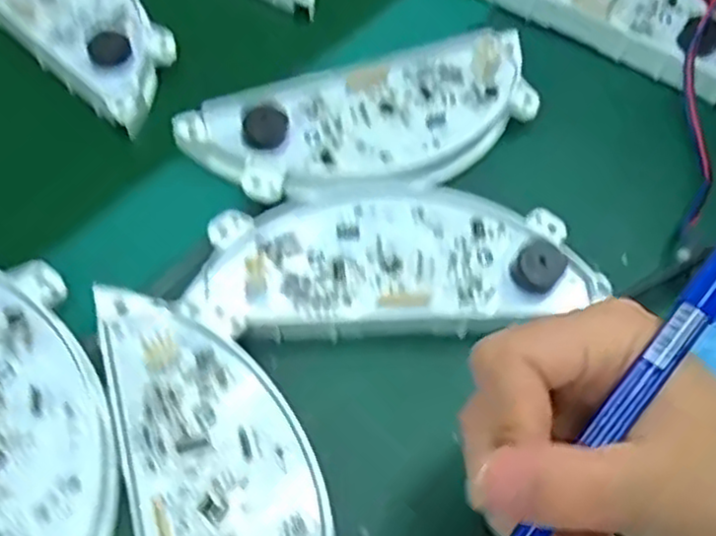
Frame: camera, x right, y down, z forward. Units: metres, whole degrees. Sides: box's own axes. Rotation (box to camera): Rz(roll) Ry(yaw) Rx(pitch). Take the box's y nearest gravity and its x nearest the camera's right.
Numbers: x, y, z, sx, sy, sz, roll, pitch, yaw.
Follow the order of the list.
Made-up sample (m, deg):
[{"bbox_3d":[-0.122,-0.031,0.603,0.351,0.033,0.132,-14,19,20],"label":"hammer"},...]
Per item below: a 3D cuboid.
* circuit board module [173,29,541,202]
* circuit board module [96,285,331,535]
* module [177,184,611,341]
[{"bbox_3d":[0.012,-0.073,0.347,0.173,0.019,0.074,-23,65,-19],"label":"circuit board module"},{"bbox_3d":[-0.043,0.082,0.249,0.061,0.015,0.174,-12,66,-13],"label":"circuit board module"},{"bbox_3d":[0.015,-0.005,0.315,0.164,0.018,0.066,-3,60,-9],"label":"module"}]

